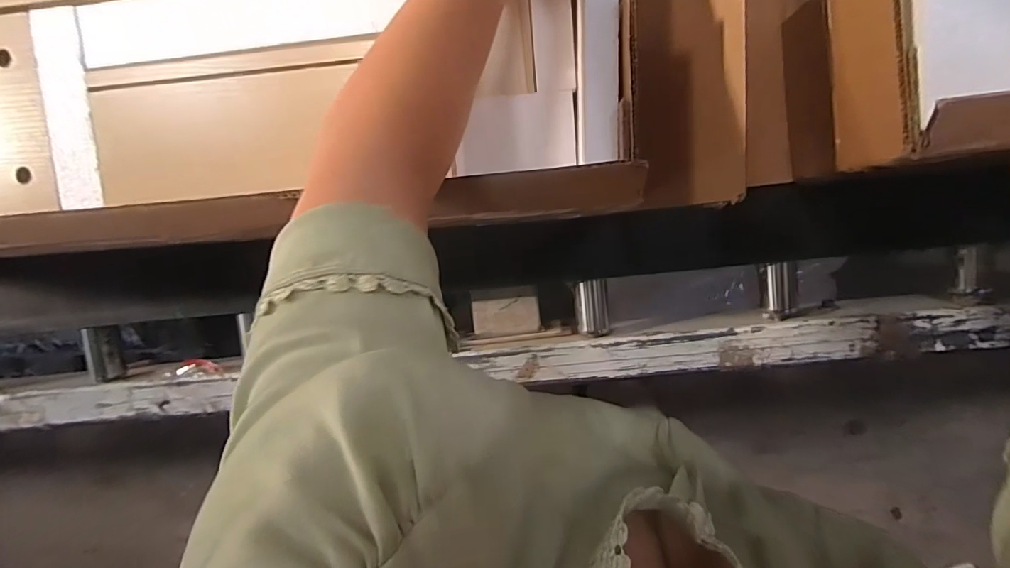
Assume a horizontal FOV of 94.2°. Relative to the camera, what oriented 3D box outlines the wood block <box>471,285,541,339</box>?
[{"bbox_3d":[0.001,0.033,0.557,0.077,0.019,0.054,-5,97,4],"label":"wood block"}]

